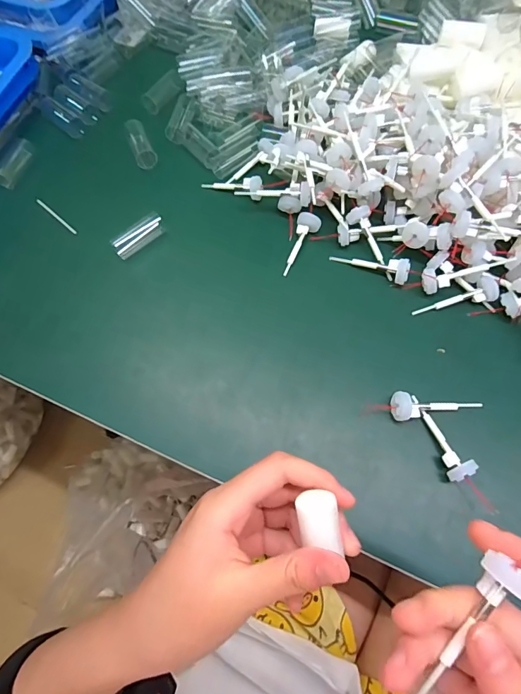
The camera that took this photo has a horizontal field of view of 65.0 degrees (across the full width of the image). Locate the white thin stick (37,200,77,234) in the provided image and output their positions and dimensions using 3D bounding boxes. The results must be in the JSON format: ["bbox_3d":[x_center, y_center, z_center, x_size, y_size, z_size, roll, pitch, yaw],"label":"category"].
[{"bbox_3d":[-0.194,-0.125,0.388,0.059,0.004,0.004,39,74,16],"label":"white thin stick"}]

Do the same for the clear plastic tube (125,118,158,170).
[{"bbox_3d":[-0.120,-0.205,0.412,0.019,0.016,0.058,-20,68,-6],"label":"clear plastic tube"}]

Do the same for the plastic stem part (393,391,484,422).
[{"bbox_3d":[0.129,0.040,0.299,0.066,0.018,0.020,-8,68,-1],"label":"plastic stem part"}]

